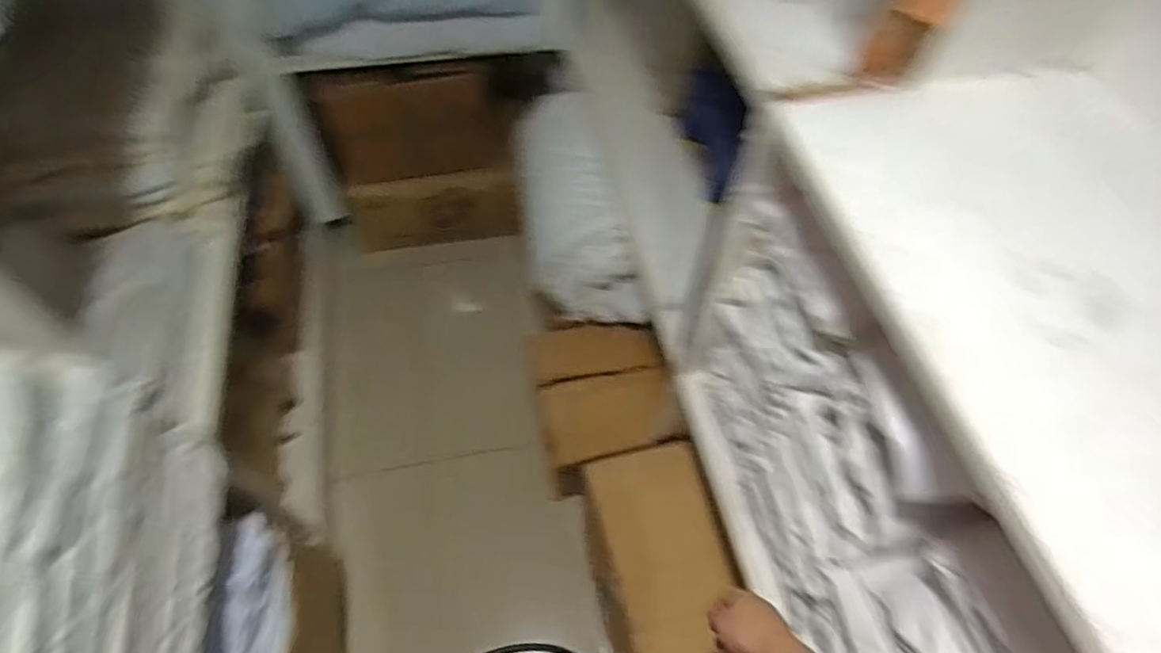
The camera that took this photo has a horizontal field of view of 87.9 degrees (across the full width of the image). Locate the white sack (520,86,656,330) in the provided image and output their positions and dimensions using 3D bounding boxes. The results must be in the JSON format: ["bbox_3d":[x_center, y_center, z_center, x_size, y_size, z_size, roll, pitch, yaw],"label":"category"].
[{"bbox_3d":[-0.011,-0.292,1.332,0.183,0.216,0.583,-9,58,-6],"label":"white sack"}]

